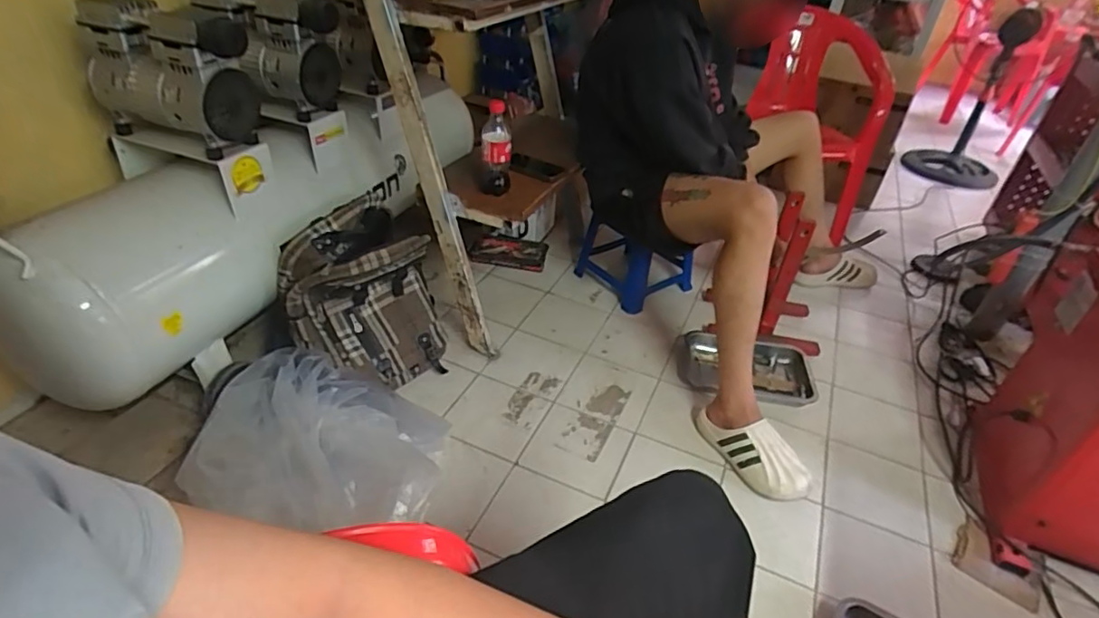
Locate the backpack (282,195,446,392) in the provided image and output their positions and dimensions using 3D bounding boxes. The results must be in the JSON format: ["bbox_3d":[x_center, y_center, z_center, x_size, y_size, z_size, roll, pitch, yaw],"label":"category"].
[{"bbox_3d":[-0.397,-0.030,1.270,0.316,0.346,0.243,-9,39,-18],"label":"backpack"}]

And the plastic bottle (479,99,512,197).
[{"bbox_3d":[-0.112,-0.333,1.228,0.062,0.201,0.053,-1,37,-9],"label":"plastic bottle"}]

